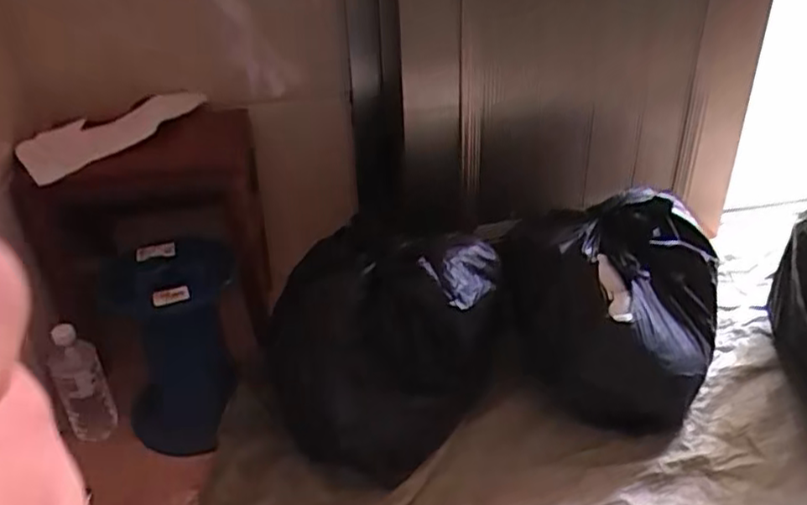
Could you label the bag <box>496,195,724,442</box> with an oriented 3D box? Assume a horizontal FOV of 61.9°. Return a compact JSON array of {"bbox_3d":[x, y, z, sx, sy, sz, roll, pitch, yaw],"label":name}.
[{"bbox_3d":[0.341,0.094,1.109,0.353,0.276,0.304,5,34,13],"label":"bag"}]

